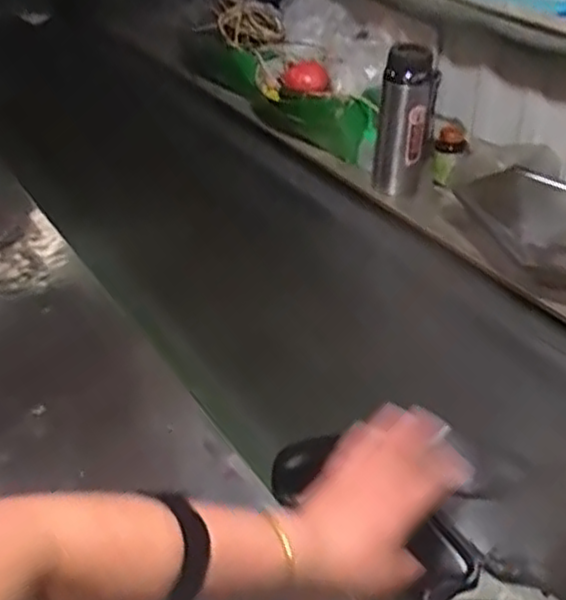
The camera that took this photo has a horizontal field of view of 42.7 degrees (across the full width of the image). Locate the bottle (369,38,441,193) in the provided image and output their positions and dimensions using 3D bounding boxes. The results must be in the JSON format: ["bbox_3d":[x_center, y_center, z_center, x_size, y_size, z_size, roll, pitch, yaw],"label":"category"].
[{"bbox_3d":[0.196,-0.285,1.156,0.089,0.225,0.071,6,37,9],"label":"bottle"}]

